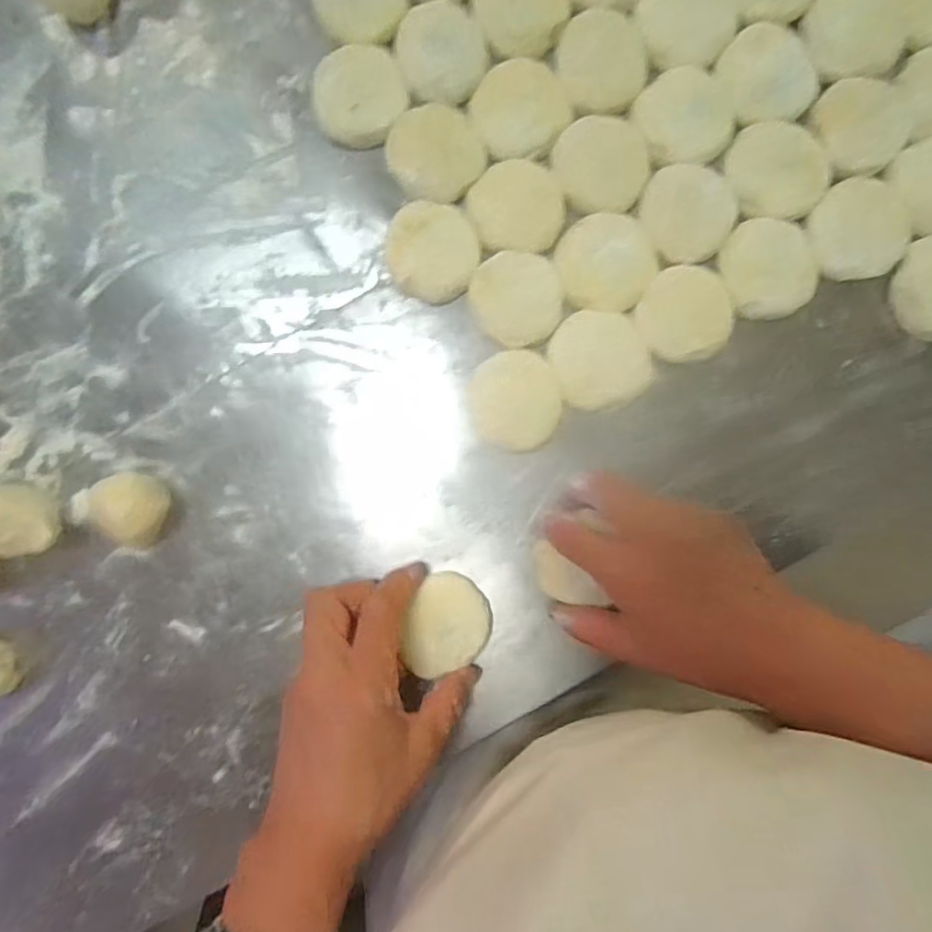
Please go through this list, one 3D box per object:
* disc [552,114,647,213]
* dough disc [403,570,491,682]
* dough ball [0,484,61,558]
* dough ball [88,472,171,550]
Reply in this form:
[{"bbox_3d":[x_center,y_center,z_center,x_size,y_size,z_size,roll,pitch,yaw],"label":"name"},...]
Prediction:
[{"bbox_3d":[0.083,-0.187,0.375,0.056,0.007,0.056,0,92,1],"label":"disc"},{"bbox_3d":[-0.010,0.098,0.379,0.055,0.010,0.061,-4,89,-16],"label":"dough disc"},{"bbox_3d":[-0.279,0.034,0.381,0.044,0.036,0.044,-3,92,1],"label":"dough ball"},{"bbox_3d":[-0.207,0.024,0.379,0.041,0.038,0.039,0,92,1],"label":"dough ball"}]

